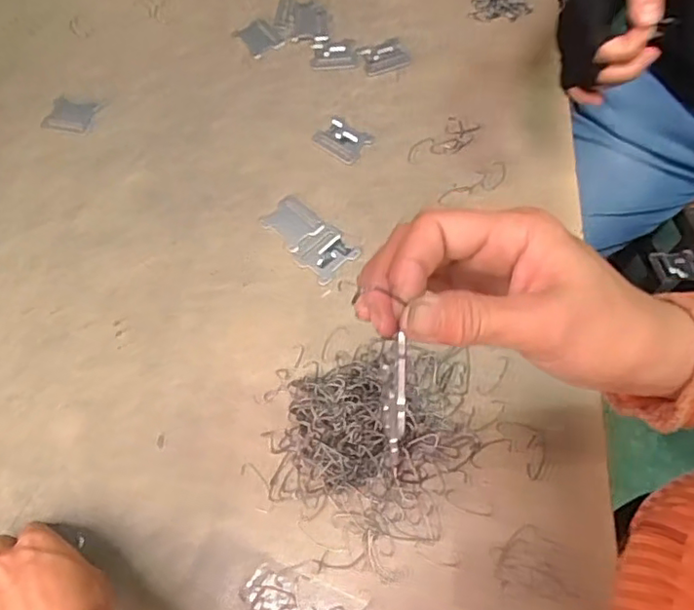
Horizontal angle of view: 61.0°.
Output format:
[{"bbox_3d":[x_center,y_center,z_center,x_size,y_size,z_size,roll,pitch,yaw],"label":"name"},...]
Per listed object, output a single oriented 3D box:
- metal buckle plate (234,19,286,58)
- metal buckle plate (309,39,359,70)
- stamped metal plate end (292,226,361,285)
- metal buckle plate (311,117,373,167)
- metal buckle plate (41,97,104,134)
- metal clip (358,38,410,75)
[{"bbox_3d":[-0.095,-0.290,0.637,0.036,0.007,0.047,-36,70,-15],"label":"metal buckle plate"},{"bbox_3d":[-0.014,-0.268,0.632,0.051,0.005,0.038,-8,65,-4],"label":"metal buckle plate"},{"bbox_3d":[-0.019,-0.048,0.534,0.045,0.004,0.048,40,71,17],"label":"stamped metal plate end"},{"bbox_3d":[-0.004,-0.165,0.586,0.050,0.004,0.041,31,69,14],"label":"metal buckle plate"},{"bbox_3d":[-0.281,-0.194,0.598,0.049,0.004,0.042,11,65,5],"label":"metal buckle plate"},{"bbox_3d":[0.040,-0.265,0.628,0.049,0.005,0.042,-15,66,-7],"label":"metal clip"}]

